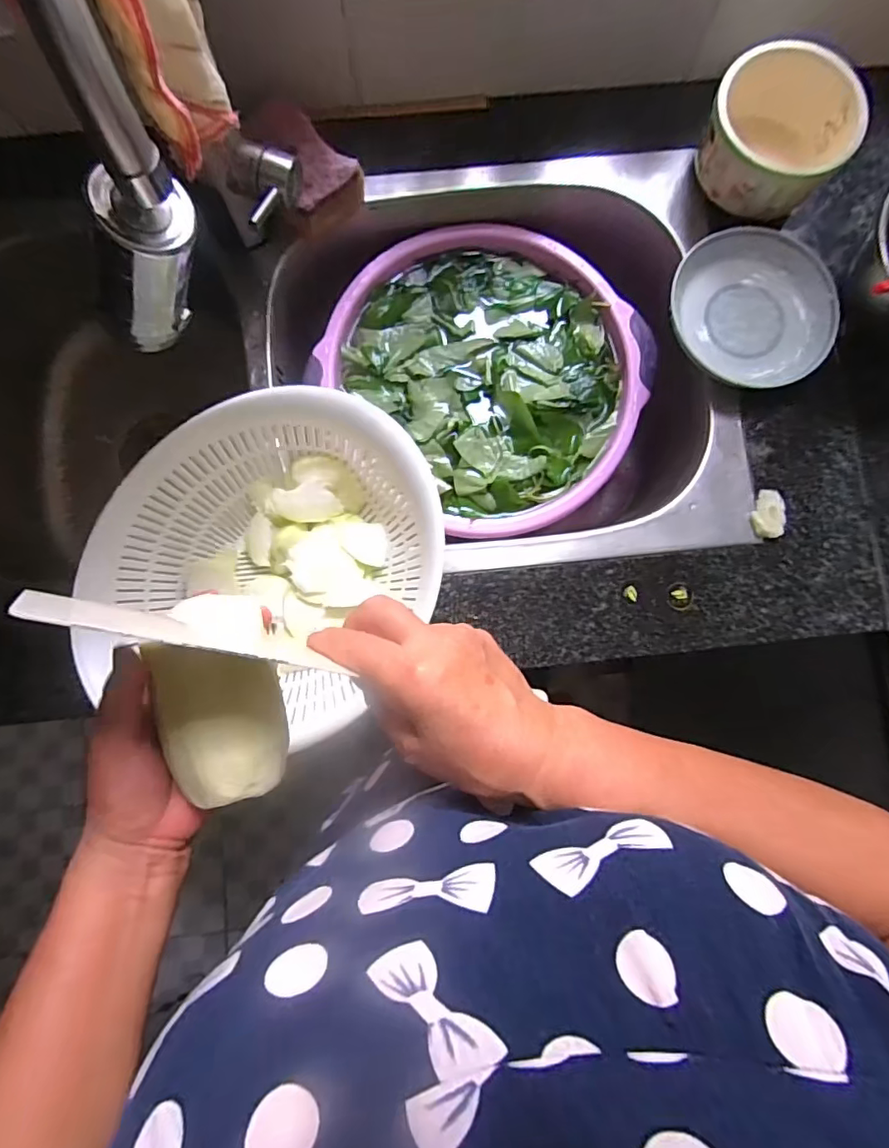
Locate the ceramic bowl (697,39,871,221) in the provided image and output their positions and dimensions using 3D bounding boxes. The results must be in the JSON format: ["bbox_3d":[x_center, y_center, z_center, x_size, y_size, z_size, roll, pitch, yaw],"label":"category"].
[{"bbox_3d":[0.299,-0.399,0.496,0.123,0.066,0.114,0,84,-1],"label":"ceramic bowl"}]

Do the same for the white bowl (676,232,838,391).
[{"bbox_3d":[0.288,-0.249,0.509,0.149,0.024,0.148,0,85,-1],"label":"white bowl"}]

